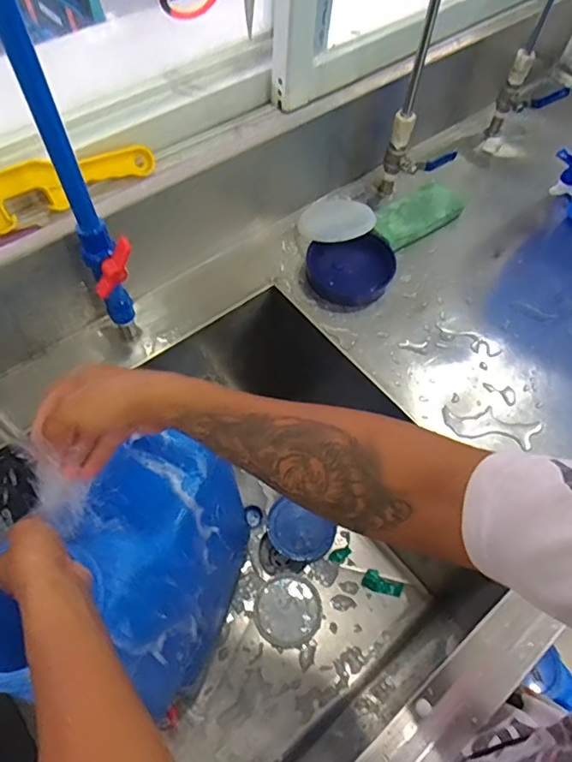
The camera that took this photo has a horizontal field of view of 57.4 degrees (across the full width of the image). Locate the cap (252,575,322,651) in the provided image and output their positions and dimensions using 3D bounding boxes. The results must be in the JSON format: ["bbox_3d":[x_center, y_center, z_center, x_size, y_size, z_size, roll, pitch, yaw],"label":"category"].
[{"bbox_3d":[0.003,0.377,0.861,0.108,0.005,0.108,1,60,-2],"label":"cap"}]

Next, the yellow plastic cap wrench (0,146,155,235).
[{"bbox_3d":[-0.244,-0.224,0.585,0.199,0.057,0.025,-33,36,-30],"label":"yellow plastic cap wrench"}]

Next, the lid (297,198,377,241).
[{"bbox_3d":[0.074,-0.232,0.755,0.107,0.016,0.075,-12,75,-10],"label":"lid"}]

